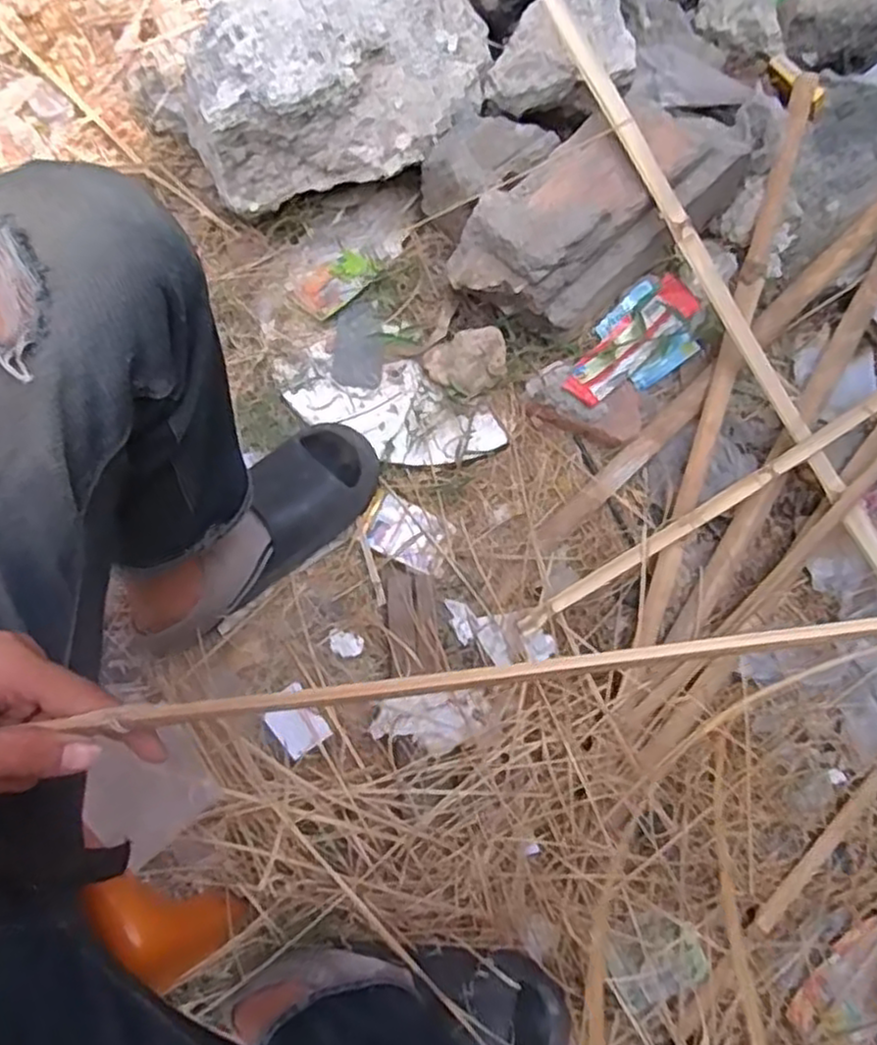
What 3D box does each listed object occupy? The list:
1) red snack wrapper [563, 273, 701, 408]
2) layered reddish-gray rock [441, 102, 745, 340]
[{"bbox_3d":[0.229,-0.215,0.870,0.210,0.032,0.054,-42,82,-14],"label":"red snack wrapper"},{"bbox_3d":[0.191,-0.362,0.843,0.368,0.133,0.157,-40,82,-14],"label":"layered reddish-gray rock"}]

